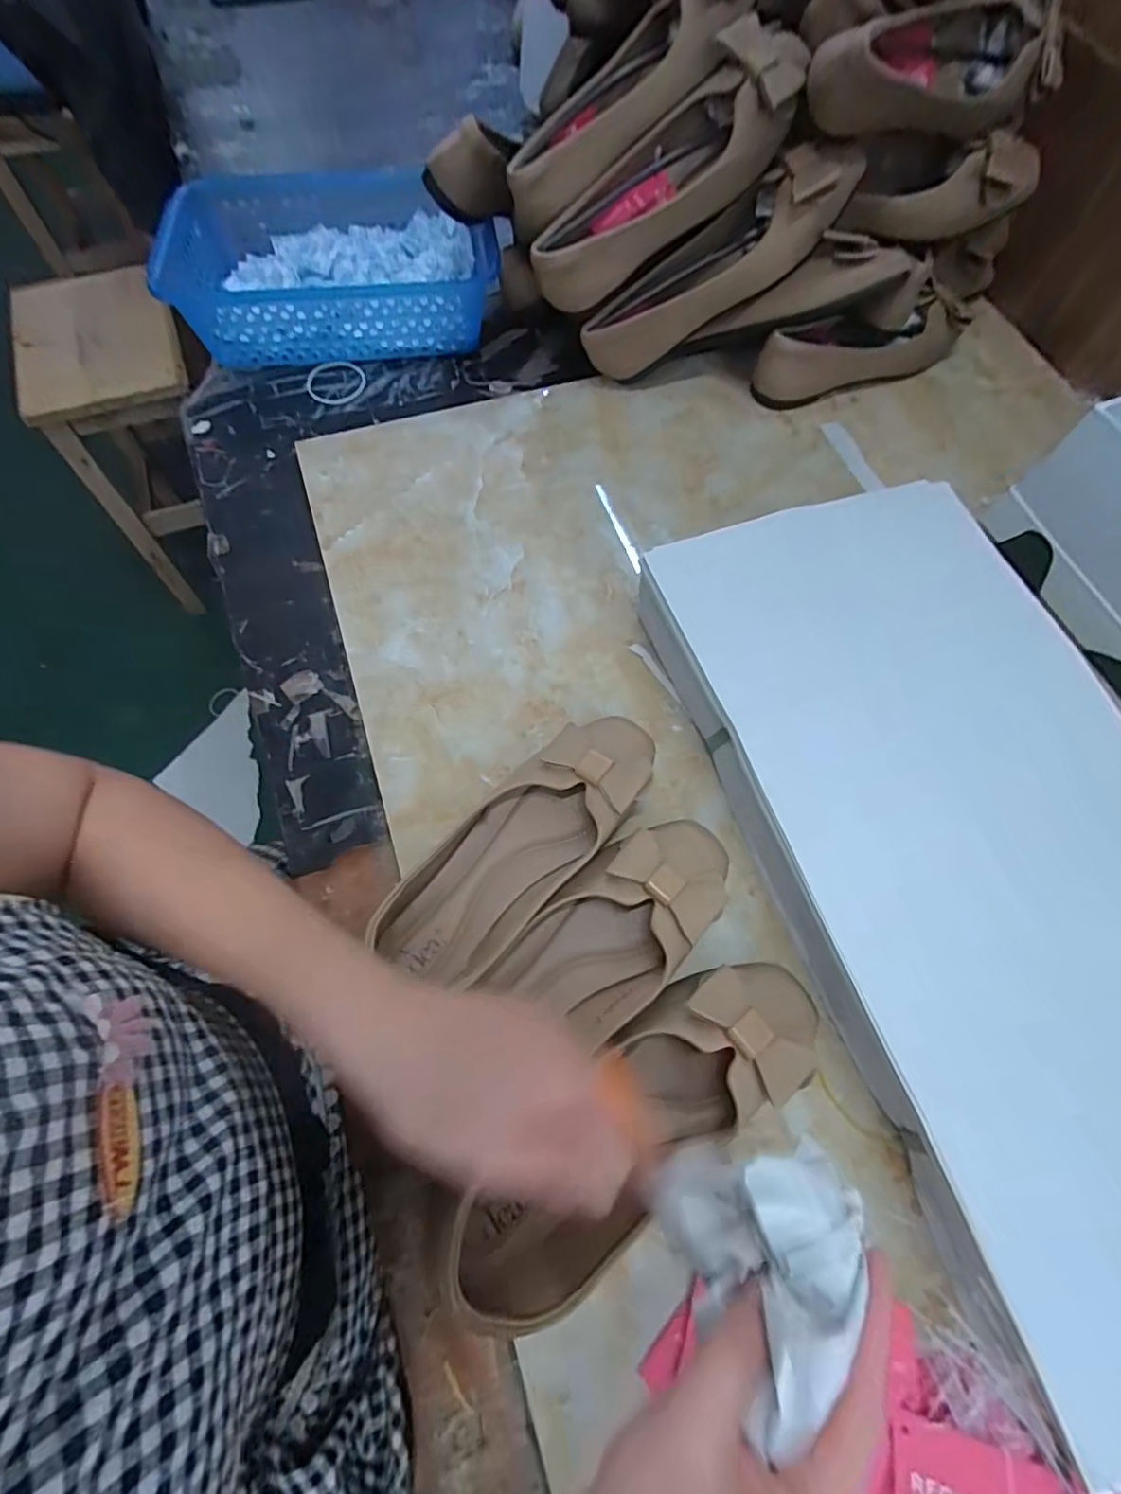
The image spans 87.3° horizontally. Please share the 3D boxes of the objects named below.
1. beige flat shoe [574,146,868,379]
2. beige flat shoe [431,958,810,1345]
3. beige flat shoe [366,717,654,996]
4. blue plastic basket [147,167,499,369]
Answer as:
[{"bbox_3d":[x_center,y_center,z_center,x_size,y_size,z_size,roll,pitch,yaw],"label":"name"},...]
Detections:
[{"bbox_3d":[0.139,-0.449,0.543,0.262,0.065,0.063,-24,67,24],"label":"beige flat shoe"},{"bbox_3d":[0.047,0.212,0.336,0.239,0.061,0.082,-37,73,-14],"label":"beige flat shoe"},{"bbox_3d":[-0.024,0.066,0.408,0.087,0.051,0.235,42,74,14],"label":"beige flat shoe"},{"bbox_3d":[-0.238,-0.520,0.631,0.330,0.077,0.245,-14,69,-6],"label":"blue plastic basket"}]

